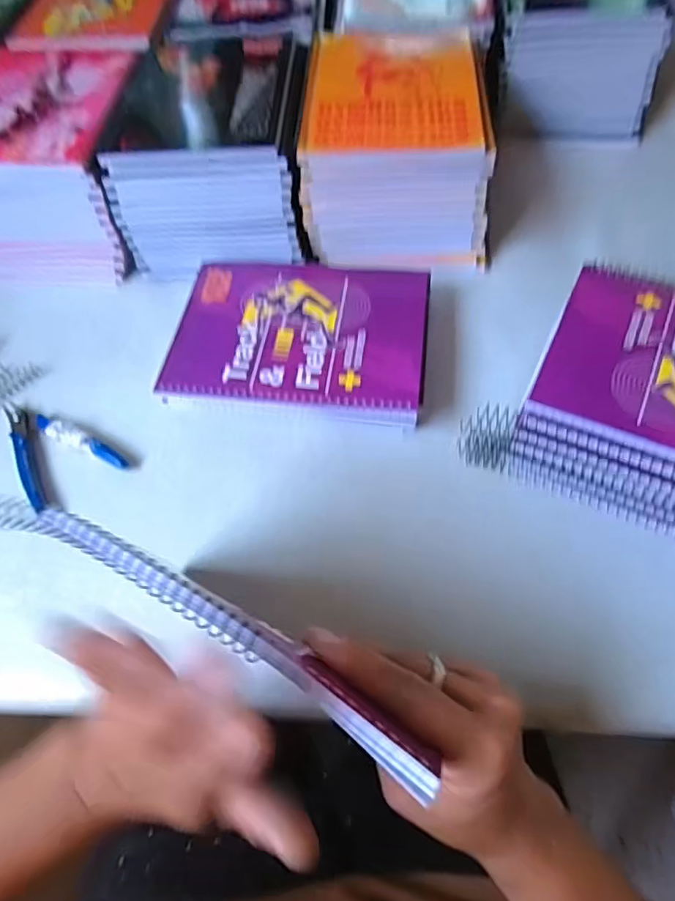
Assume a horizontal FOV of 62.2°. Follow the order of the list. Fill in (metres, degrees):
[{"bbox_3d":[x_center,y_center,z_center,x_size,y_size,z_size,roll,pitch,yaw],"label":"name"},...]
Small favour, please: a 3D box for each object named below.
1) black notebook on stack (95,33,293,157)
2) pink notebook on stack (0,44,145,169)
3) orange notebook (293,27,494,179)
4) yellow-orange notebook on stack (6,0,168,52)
[{"bbox_3d":[-0.119,-0.323,0.504,0.149,0.008,0.184,0,60,4],"label":"black notebook on stack"},{"bbox_3d":[-0.270,-0.314,0.502,0.149,0.008,0.183,0,60,5],"label":"pink notebook on stack"},{"bbox_3d":[0.051,-0.322,0.493,0.153,0.012,0.202,1,60,5],"label":"orange notebook"},{"bbox_3d":[-0.256,-0.487,0.607,0.142,0.008,0.212,0,60,4],"label":"yellow-orange notebook on stack"}]

